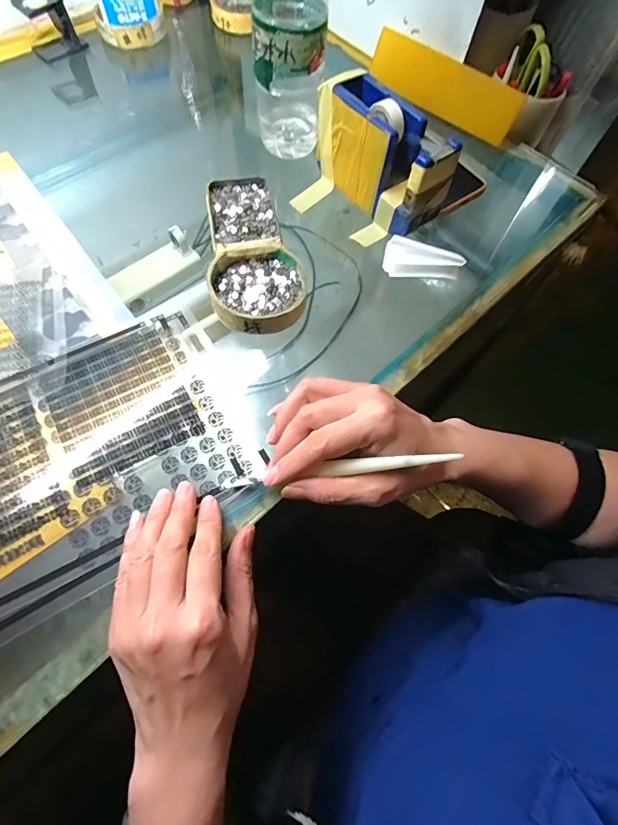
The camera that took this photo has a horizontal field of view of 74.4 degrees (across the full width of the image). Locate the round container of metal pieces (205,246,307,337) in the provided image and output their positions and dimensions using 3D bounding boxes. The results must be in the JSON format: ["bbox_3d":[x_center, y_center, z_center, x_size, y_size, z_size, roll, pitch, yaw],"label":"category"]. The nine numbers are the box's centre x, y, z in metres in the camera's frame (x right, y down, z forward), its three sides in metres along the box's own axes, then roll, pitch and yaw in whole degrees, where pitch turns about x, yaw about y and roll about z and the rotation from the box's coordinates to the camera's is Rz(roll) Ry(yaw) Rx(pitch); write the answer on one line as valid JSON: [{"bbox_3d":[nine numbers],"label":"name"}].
[{"bbox_3d":[-0.041,-0.103,0.342,0.079,0.017,0.079,1,66,-3],"label":"round container of metal pieces"}]

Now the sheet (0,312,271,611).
[{"bbox_3d":[-0.225,0.056,0.271,0.364,0.007,0.154,-26,71,-14],"label":"sheet"}]

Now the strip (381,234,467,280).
[{"bbox_3d":[0.101,-0.134,0.364,0.068,0.031,0.007,18,31,4],"label":"strip"}]

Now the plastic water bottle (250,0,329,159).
[{"bbox_3d":[-0.015,-0.334,0.342,0.063,0.222,0.068,4,66,-1],"label":"plastic water bottle"}]

